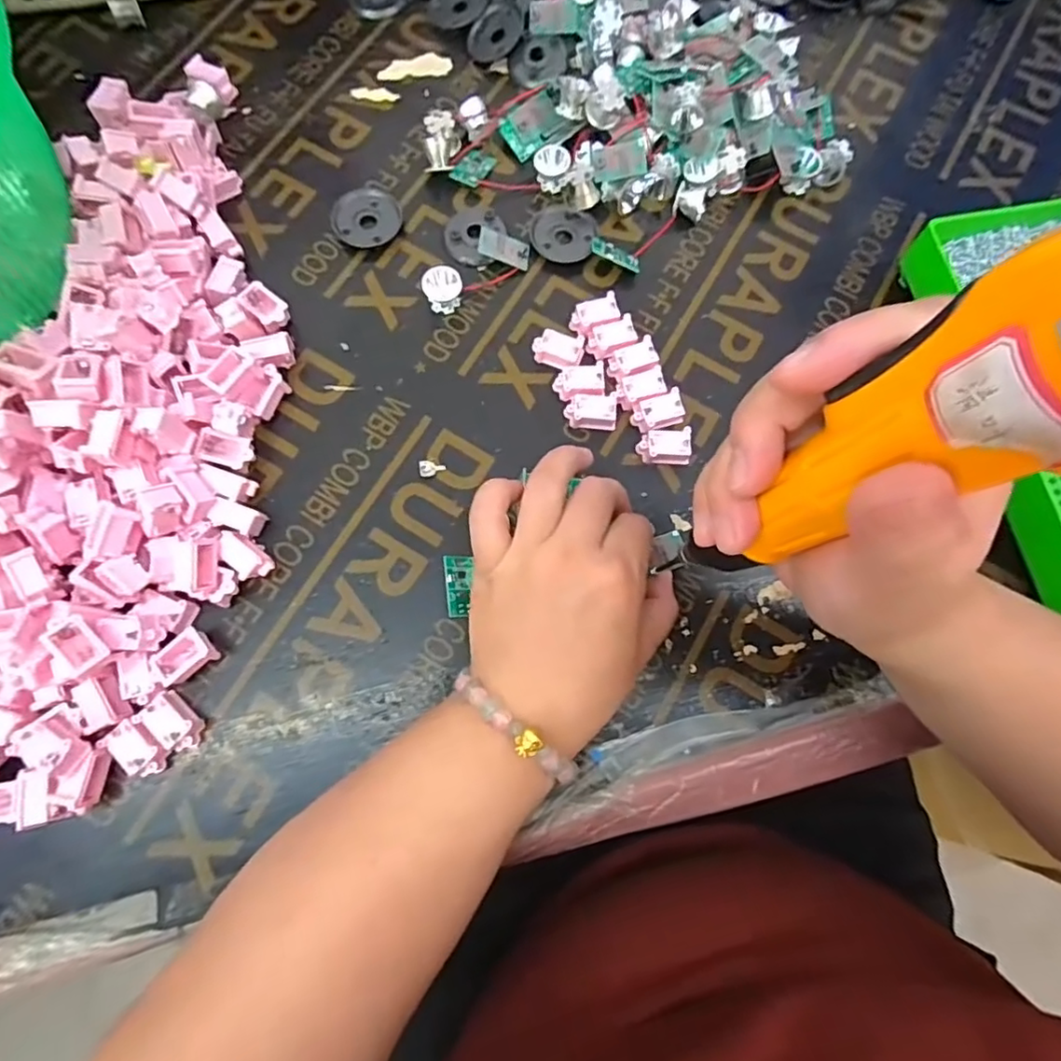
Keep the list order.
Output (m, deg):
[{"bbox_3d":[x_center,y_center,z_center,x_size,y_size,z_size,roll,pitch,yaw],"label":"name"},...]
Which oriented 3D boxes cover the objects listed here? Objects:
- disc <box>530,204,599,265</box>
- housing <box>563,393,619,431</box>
[{"bbox_3d":[0.021,-0.190,0.379,0.041,0.006,0.039,6,75,0],"label":"disc"},{"bbox_3d":[0.036,-0.069,0.345,0.031,0.014,0.018,3,75,-1],"label":"housing"}]

